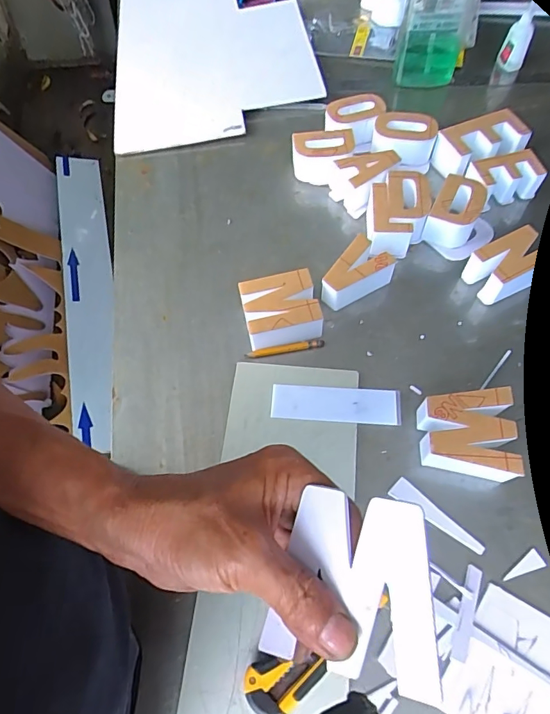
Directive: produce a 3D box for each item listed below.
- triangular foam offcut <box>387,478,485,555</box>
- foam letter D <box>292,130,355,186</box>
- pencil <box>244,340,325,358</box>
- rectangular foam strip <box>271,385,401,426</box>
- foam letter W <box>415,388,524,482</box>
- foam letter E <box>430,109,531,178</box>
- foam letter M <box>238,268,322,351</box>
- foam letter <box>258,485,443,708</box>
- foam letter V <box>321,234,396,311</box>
[{"bbox_3d":[0.155,0.151,0.434,0.095,0.005,0.022,33,69,18],"label":"triangular foam offcut"},{"bbox_3d":[0.066,-0.282,0.644,0.082,0.047,0.063,4,63,5],"label":"foam letter D"},{"bbox_3d":[0.012,-0.008,0.523,0.091,0.007,0.007,-9,63,-2],"label":"pencil"},{"bbox_3d":[0.065,0.051,0.490,0.136,0.006,0.038,3,63,5],"label":"rectangular foam strip"},{"bbox_3d":[0.186,0.080,0.447,0.088,0.046,0.085,0,64,2],"label":"foam letter W"},{"bbox_3d":[0.287,-0.291,0.639,0.117,0.059,0.069,-21,63,-7],"label":"foam letter E"},{"bbox_3d":[0.007,-0.051,0.525,0.080,0.047,0.071,-11,63,-3],"label":"foam letter M"},{"bbox_3d":[0.036,0.106,0.213,0.078,0.005,0.078,2,78,21],"label":"foam letter"},{"bbox_3d":[0.094,-0.093,0.544,0.052,0.047,0.084,41,72,21],"label":"foam letter V"}]

